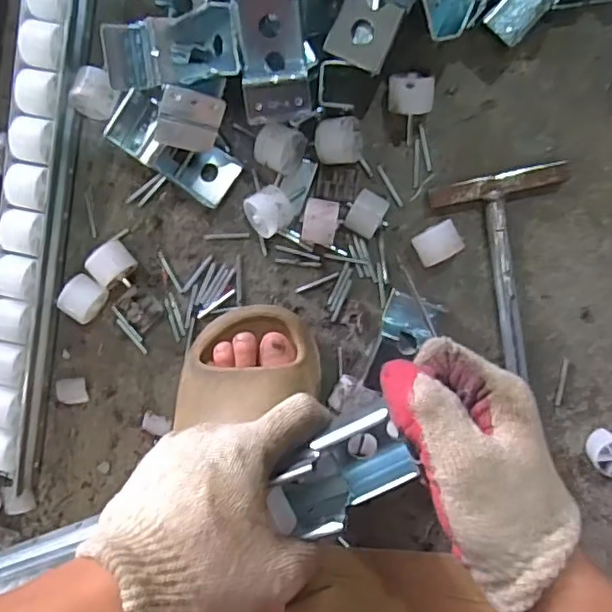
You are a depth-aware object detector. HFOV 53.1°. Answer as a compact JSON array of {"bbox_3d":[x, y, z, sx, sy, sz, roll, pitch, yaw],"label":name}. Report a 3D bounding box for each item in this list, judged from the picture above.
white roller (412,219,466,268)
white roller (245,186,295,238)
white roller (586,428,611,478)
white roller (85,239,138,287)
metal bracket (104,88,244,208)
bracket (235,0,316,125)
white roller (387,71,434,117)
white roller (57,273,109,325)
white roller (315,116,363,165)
[{"bbox_3d":[0.103,-0.049,0.481,0.035,0.028,0.027,-30,93,6],"label":"white roller"},{"bbox_3d":[-0.028,-0.075,0.485,0.037,0.034,0.034,-34,92,6],"label":"white roller"},{"bbox_3d":[0.242,0.116,0.489,0.033,0.029,0.031,0,95,4],"label":"white roller"},{"bbox_3d":[-0.157,-0.035,0.496,0.028,0.030,0.030,-39,92,6],"label":"white roller"},{"bbox_3d":[-0.105,-0.123,0.486,0.099,0.028,0.044,33,100,-24],"label":"metal bracket"},{"bbox_3d":[-0.021,-0.175,0.430,0.046,0.040,0.087,-4,97,5],"label":"bracket"},{"bbox_3d":[0.080,-0.163,0.470,0.033,0.035,0.032,0,95,4],"label":"white roller"},{"bbox_3d":[-0.181,-0.008,0.506,0.028,0.032,0.036,38,96,0],"label":"white roller"},{"bbox_3d":[0.026,-0.127,0.476,0.034,0.031,0.034,-3,95,4],"label":"white roller"}]

